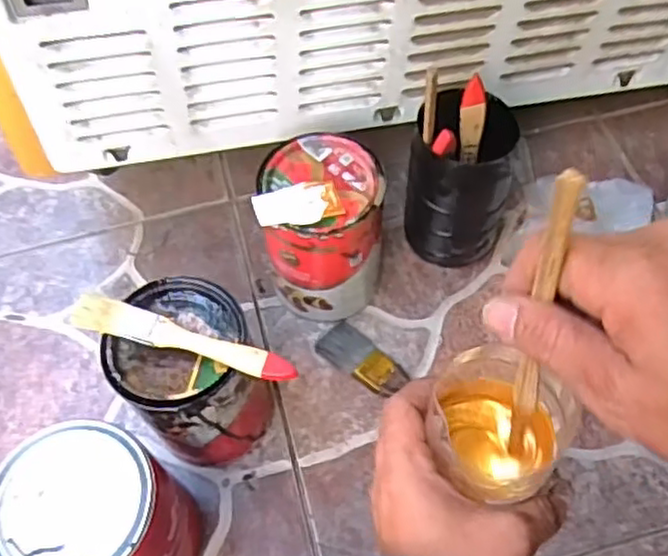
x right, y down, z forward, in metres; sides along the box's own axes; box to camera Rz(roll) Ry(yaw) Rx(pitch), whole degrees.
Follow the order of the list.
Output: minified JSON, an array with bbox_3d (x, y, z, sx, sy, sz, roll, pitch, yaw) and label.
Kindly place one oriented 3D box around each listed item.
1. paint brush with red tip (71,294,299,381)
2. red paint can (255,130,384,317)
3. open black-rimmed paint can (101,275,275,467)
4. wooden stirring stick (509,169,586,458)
[{"bbox_3d":[-0.101,0.040,0.466,0.155,0.008,0.024,16,59,7],"label":"paint brush with red tip"},{"bbox_3d":[-0.008,-0.036,0.592,0.092,0.137,0.093,-1,58,2],"label":"red paint can"},{"bbox_3d":[-0.104,0.077,0.531,0.093,0.142,0.100,-1,58,2],"label":"open black-rimmed paint can"},{"bbox_3d":[0.082,0.029,0.284,0.010,0.193,0.008,23,61,23],"label":"wooden stirring stick"}]

